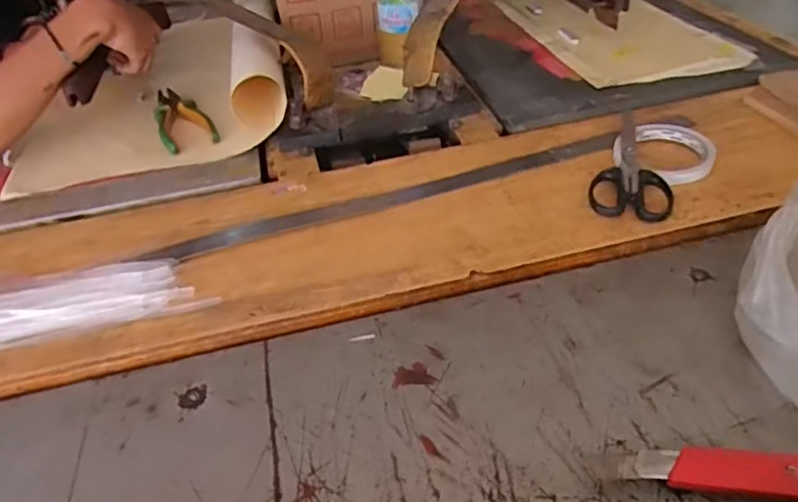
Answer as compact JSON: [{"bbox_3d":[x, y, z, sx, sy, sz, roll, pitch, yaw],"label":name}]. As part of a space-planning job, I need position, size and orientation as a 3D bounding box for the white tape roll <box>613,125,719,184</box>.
[{"bbox_3d":[0.274,-0.102,0.627,0.094,0.017,0.100,-4,41,3],"label":"white tape roll"}]

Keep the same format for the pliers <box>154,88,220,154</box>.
[{"bbox_3d":[-0.286,-0.178,0.789,0.064,0.023,0.169,-21,43,-16],"label":"pliers"}]

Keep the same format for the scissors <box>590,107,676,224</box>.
[{"bbox_3d":[0.243,-0.088,0.611,0.073,0.018,0.174,12,44,20],"label":"scissors"}]

